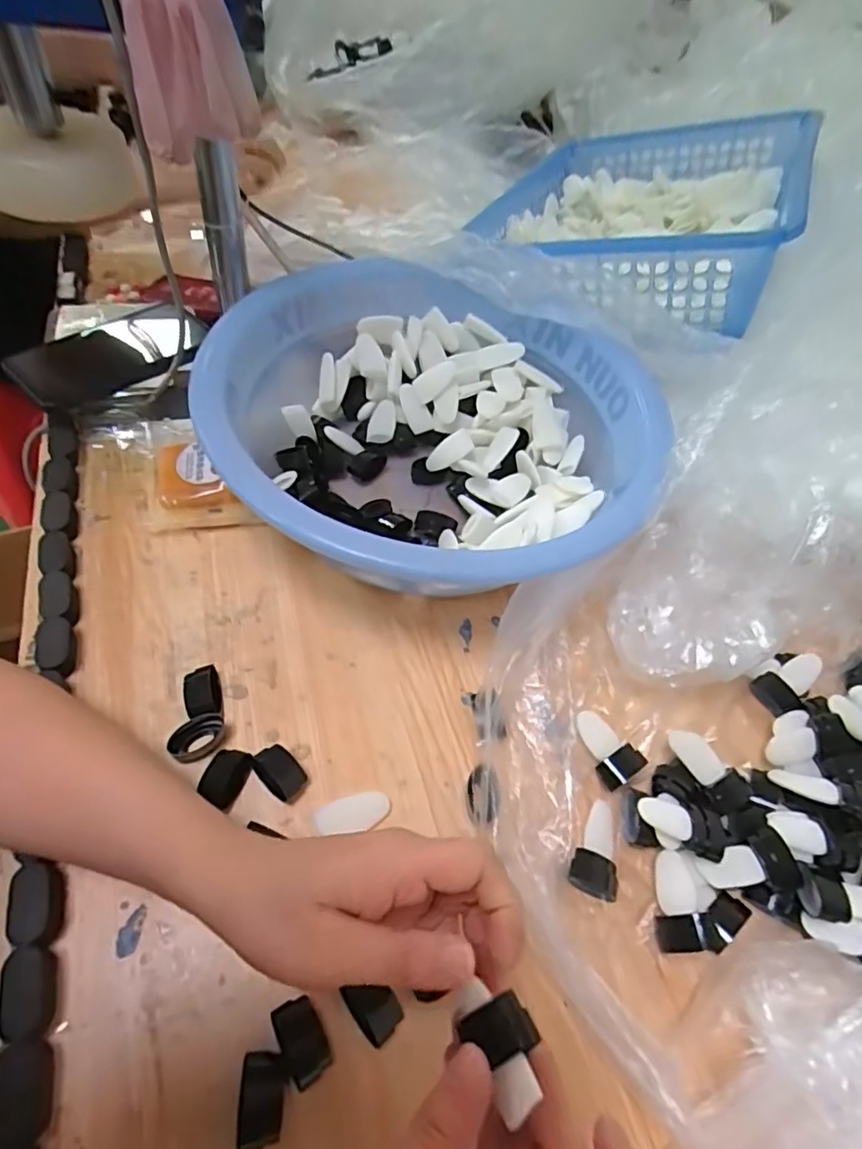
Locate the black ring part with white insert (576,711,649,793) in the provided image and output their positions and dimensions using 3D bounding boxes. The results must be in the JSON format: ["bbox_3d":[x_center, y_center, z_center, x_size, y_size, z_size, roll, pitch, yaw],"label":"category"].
[{"bbox_3d":[0.116,0.114,0.385,0.031,0.016,0.048,-26,63,-24],"label":"black ring part with white insert"}]

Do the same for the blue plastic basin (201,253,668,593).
[{"bbox_3d":[0.007,-0.112,0.453,0.308,0.104,0.322,4,55,-6],"label":"blue plastic basin"}]

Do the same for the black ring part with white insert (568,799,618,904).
[{"bbox_3d":[0.100,0.161,0.345,0.030,0.022,0.052,18,55,4],"label":"black ring part with white insert"}]

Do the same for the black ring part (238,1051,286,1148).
[{"bbox_3d":[-0.077,0.241,0.267,0.018,0.011,0.033,1,55,-9],"label":"black ring part"}]

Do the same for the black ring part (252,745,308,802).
[{"bbox_3d":[-0.092,0.121,0.356,0.032,0.016,0.022,39,59,17],"label":"black ring part"}]

